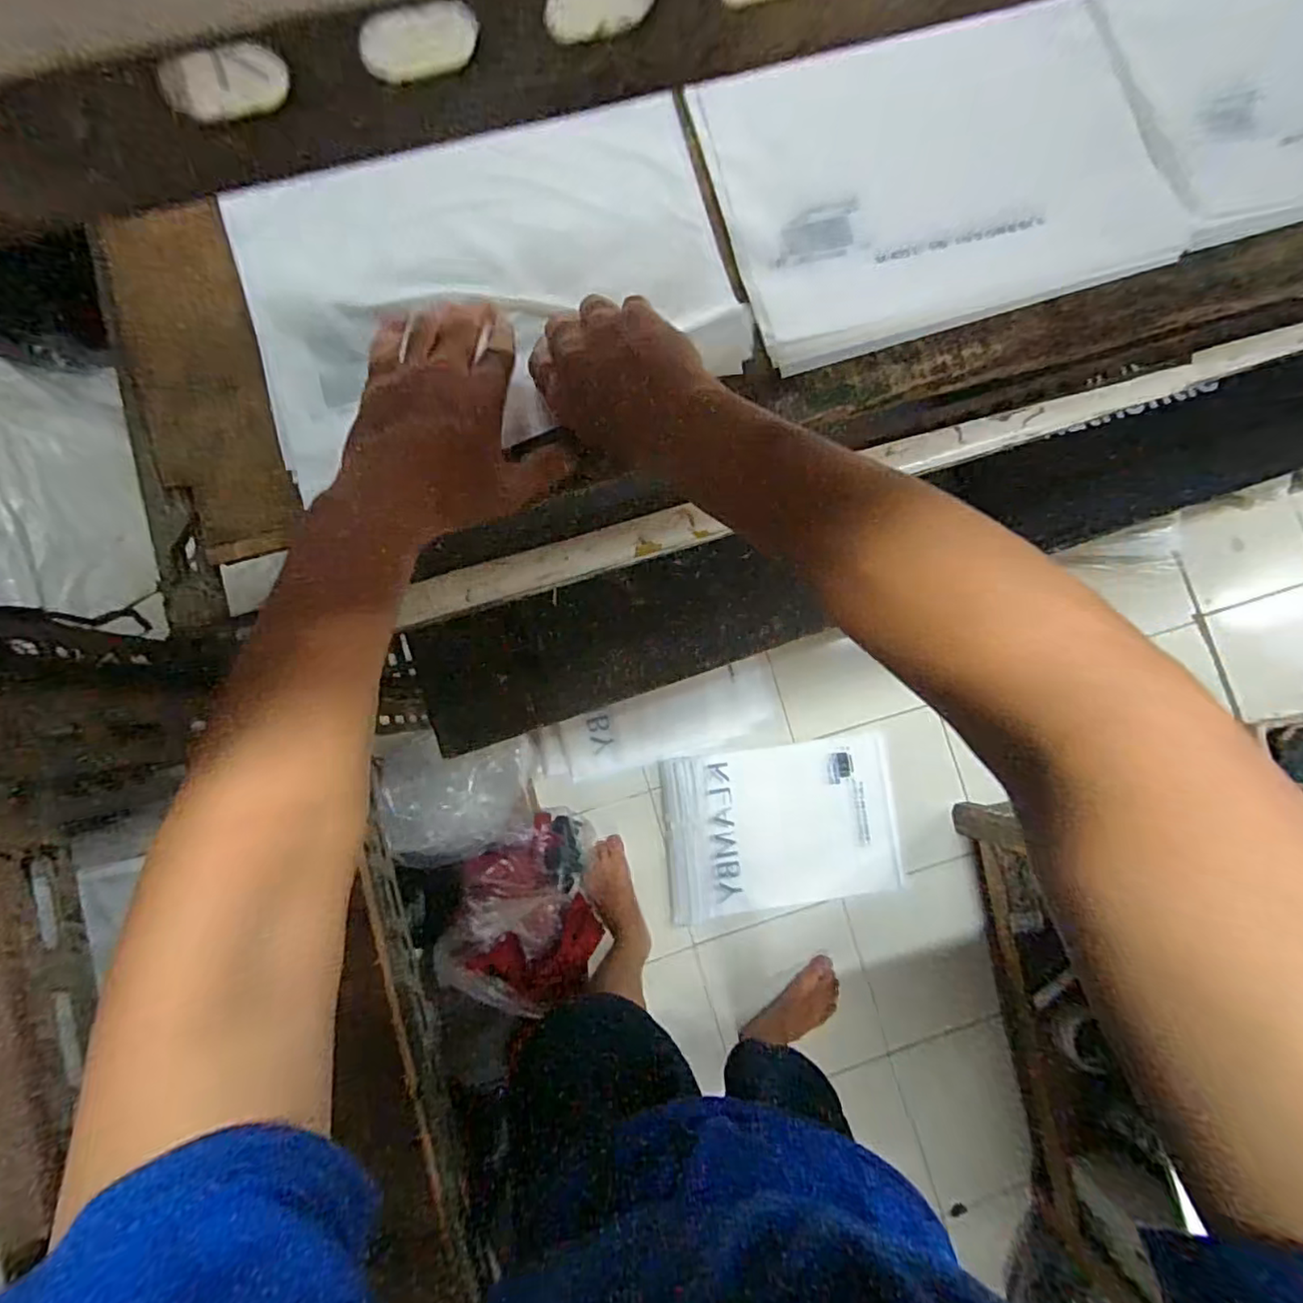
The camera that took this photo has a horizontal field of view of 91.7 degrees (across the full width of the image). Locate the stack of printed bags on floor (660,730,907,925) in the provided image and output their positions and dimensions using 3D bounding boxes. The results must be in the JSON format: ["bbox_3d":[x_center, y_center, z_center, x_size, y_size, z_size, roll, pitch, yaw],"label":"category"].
[{"bbox_3d":[0.250,0.328,1.179,0.436,0.055,0.302,-7,87,-4],"label":"stack of printed bags on floor"}]

